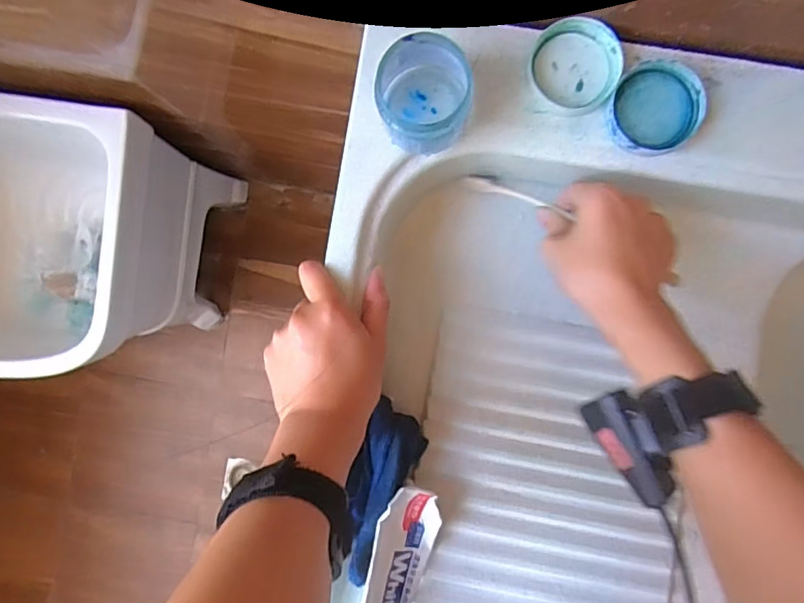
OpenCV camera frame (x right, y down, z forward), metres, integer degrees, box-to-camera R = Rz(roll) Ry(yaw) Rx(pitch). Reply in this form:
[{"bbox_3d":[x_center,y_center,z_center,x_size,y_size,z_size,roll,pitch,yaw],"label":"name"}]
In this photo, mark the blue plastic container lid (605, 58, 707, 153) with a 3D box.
[{"bbox_3d":[0.159,-0.121,0.333,0.055,0.013,0.052,0,91,3],"label":"blue plastic container lid"}]

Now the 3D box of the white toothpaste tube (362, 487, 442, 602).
[{"bbox_3d":[-0.013,0.223,0.372,0.043,0.052,0.180,16,77,2],"label":"white toothpaste tube"}]

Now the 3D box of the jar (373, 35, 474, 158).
[{"bbox_3d":[0.014,-0.126,0.323,0.057,0.055,0.063,-33,89,3],"label":"jar"}]

